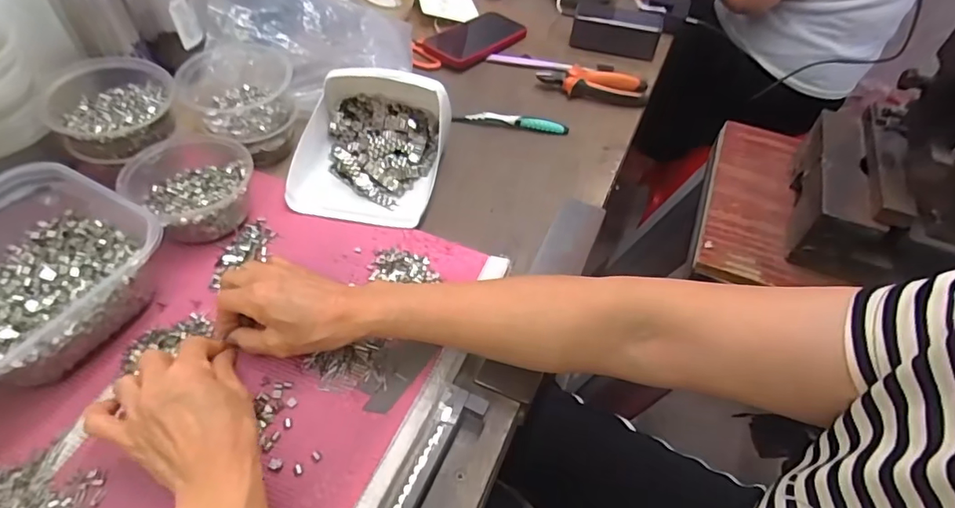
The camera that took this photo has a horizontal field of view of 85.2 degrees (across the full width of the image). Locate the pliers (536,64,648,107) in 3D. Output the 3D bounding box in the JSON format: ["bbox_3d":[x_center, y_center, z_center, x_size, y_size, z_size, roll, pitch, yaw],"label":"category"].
[{"bbox_3d":[0.160,-0.236,0.723,0.148,0.024,0.056,7,50,2],"label":"pliers"}]

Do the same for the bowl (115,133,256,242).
[{"bbox_3d":[-0.279,-0.069,0.518,0.130,0.049,0.111,31,55,21],"label":"bowl"}]

